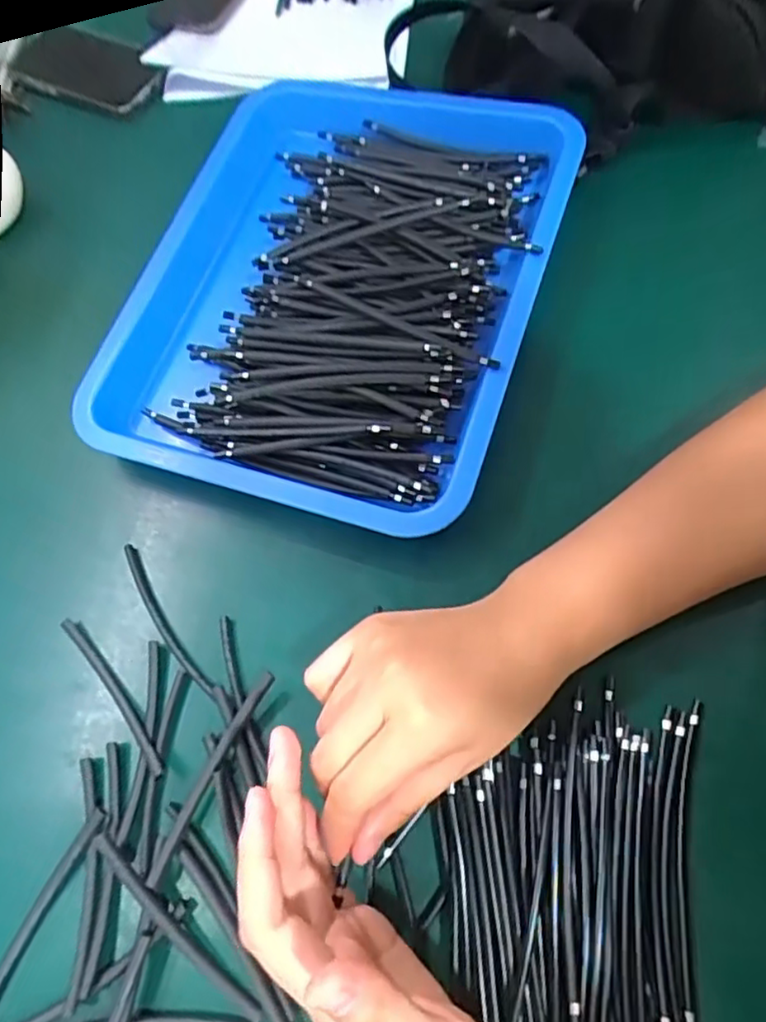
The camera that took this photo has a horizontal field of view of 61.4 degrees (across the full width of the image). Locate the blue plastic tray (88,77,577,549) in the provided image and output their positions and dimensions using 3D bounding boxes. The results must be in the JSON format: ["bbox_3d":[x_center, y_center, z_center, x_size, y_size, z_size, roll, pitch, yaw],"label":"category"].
[{"bbox_3d":[-0.034,-0.158,0.437,0.273,0.042,0.331,15,71,14],"label":"blue plastic tray"}]

